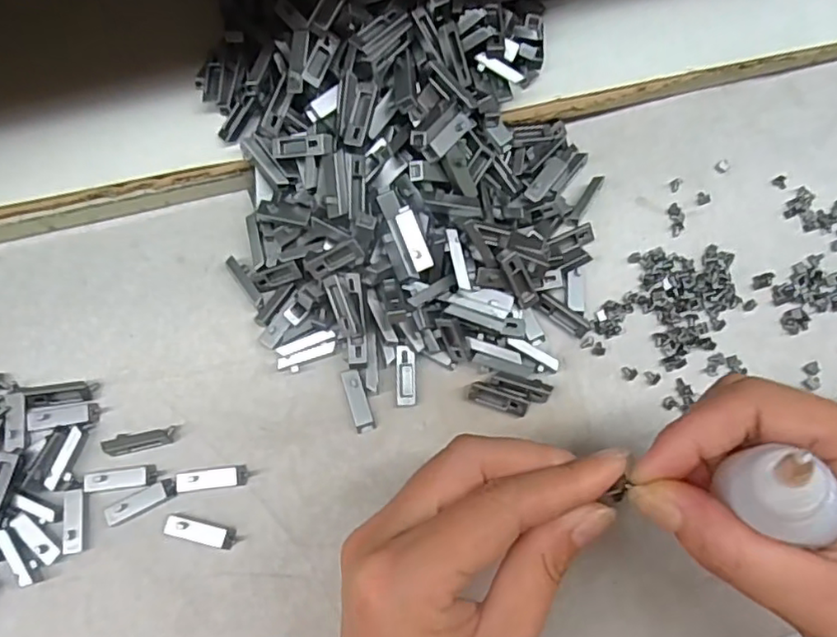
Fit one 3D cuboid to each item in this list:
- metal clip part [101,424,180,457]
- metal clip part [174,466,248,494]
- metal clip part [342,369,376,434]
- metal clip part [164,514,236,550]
[{"bbox_3d":[-0.106,0.047,0.239,0.027,0.006,0.007,-13,76,-5],"label":"metal clip part"},{"bbox_3d":[-0.079,0.061,0.237,0.026,0.004,0.008,-7,76,-4],"label":"metal clip part"},{"bbox_3d":[-0.024,0.033,0.245,0.008,0.005,0.025,-15,77,-5],"label":"metal clip part"},{"bbox_3d":[-0.081,0.080,0.231,0.025,0.004,0.007,14,76,2],"label":"metal clip part"}]

